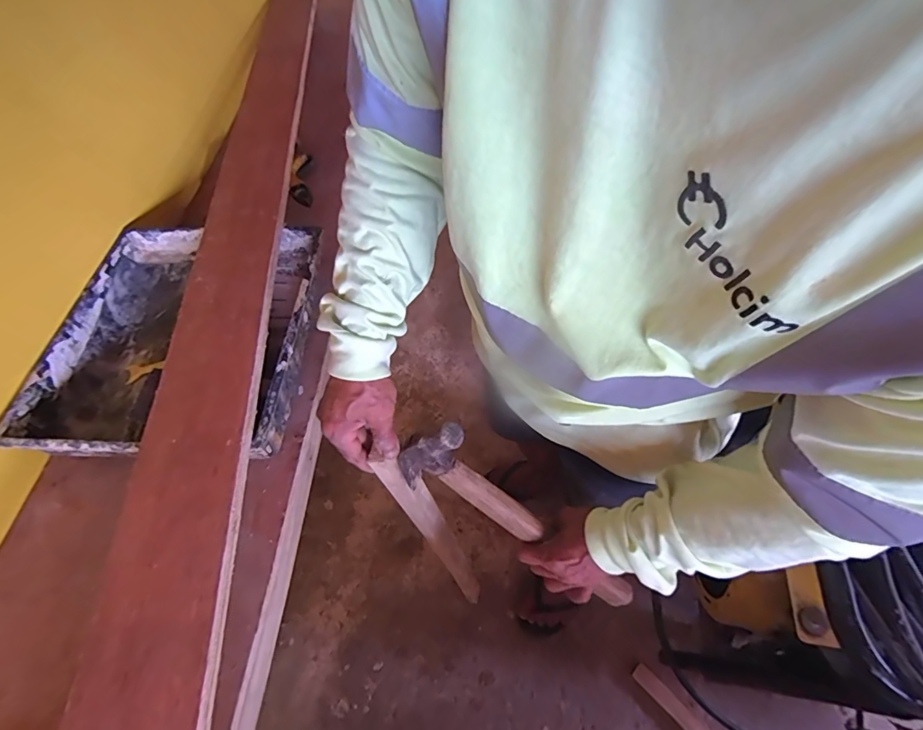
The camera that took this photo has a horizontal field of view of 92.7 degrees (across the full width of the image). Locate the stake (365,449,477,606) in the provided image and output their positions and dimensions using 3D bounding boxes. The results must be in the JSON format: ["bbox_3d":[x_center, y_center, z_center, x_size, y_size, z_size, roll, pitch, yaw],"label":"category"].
[{"bbox_3d":[-0.024,0.304,0.737,0.018,0.703,0.049,18,58,24],"label":"stake"}]

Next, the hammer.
[{"bbox_3d":[0.070,0.188,0.513,0.353,0.114,0.041,41,59,-17],"label":"hammer"}]

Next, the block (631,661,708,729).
[{"bbox_3d":[0.442,0.705,0.895,0.035,0.018,0.199,-39,64,-19],"label":"block"}]

